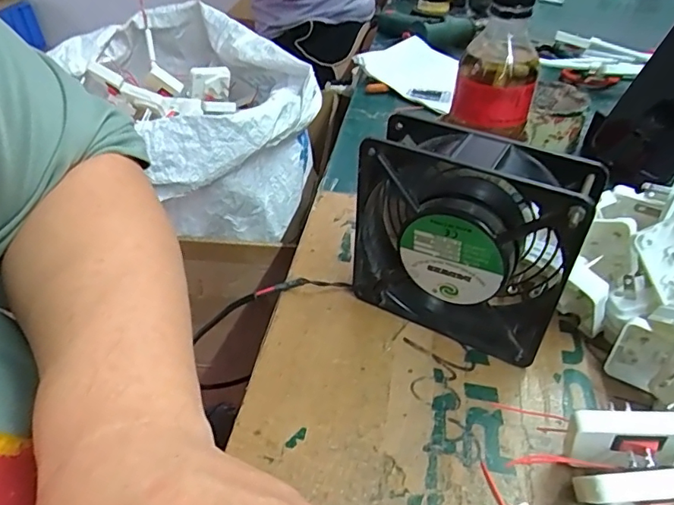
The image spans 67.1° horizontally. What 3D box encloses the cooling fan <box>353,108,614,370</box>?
[{"bbox_3d":[0.073,-0.006,0.296,0.119,0.121,0.047,25,46,26],"label":"cooling fan"}]

